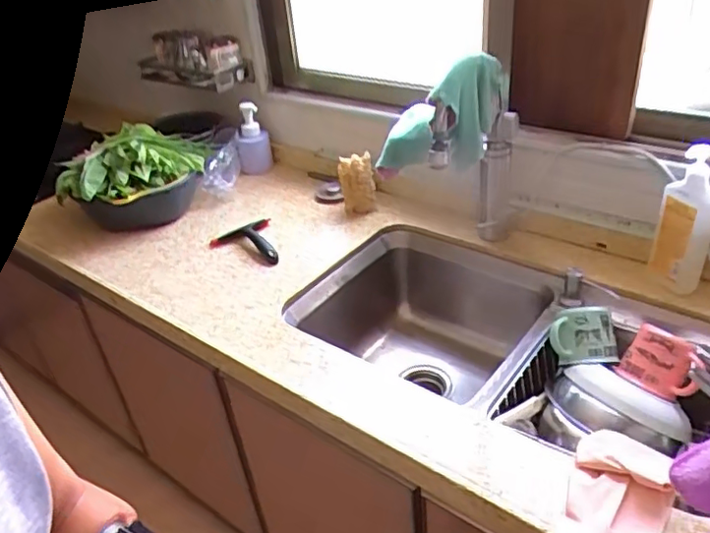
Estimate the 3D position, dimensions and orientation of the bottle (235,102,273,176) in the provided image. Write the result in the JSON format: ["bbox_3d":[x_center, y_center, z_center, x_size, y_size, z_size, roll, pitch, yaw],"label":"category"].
[{"bbox_3d":[-0.264,-0.331,1.516,0.086,0.168,0.081,-10,35,-6],"label":"bottle"}]

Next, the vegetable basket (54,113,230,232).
[{"bbox_3d":[-0.465,-0.231,1.383,0.406,0.166,0.268,-23,38,-23],"label":"vegetable basket"}]

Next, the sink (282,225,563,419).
[{"bbox_3d":[0.124,0.149,1.111,0.463,0.230,0.379,20,42,33],"label":"sink"}]

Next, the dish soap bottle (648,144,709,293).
[{"bbox_3d":[0.511,-0.061,0.923,0.078,0.240,0.082,14,39,27],"label":"dish soap bottle"}]

